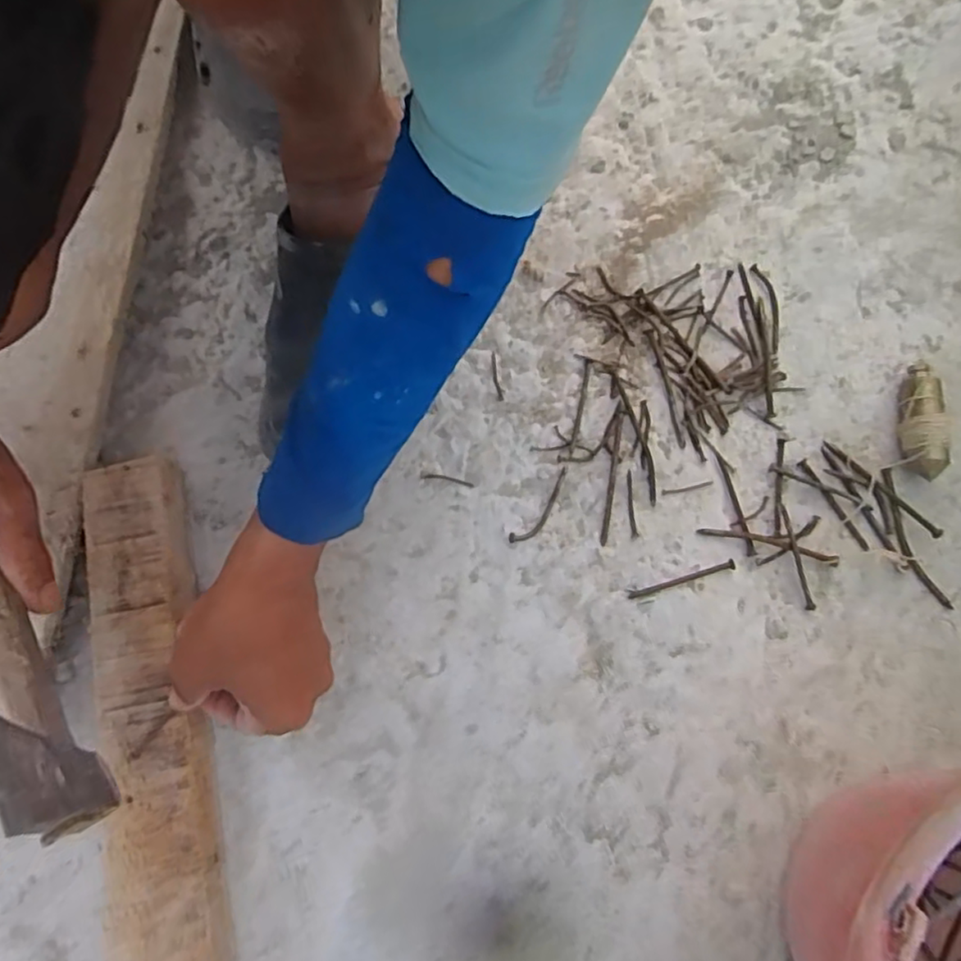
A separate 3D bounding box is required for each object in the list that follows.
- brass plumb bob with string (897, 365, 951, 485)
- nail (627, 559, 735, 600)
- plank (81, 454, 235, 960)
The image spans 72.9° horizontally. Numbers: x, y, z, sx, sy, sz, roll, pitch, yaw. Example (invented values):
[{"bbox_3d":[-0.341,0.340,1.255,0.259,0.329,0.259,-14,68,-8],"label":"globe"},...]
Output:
[{"bbox_3d":[0.308,-0.042,0.454,0.023,0.026,0.078,8,78,3],"label":"brass plumb bob with string"},{"bbox_3d":[0.137,0.068,0.444,0.075,0.004,0.006,-18,78,-3],"label":"nail"},{"bbox_3d":[-0.192,0.200,0.398,0.059,0.039,0.426,-12,78,-1],"label":"plank"}]

